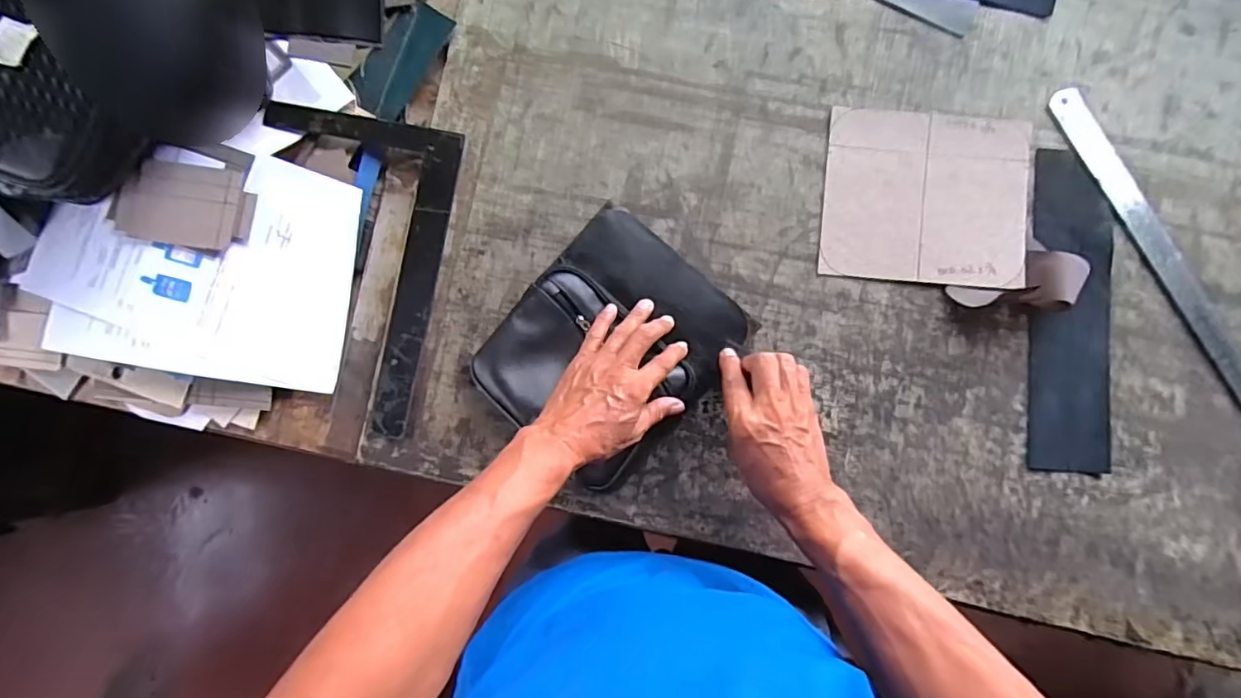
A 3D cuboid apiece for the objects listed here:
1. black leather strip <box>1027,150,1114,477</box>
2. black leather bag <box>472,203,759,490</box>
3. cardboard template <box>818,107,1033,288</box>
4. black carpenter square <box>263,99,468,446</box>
[{"bbox_3d":[0.422,-0.035,0.515,0.076,0.008,0.296,2,89,2],"label":"black leather strip"},{"bbox_3d":[-0.007,-0.004,0.520,0.186,0.032,0.219,41,89,3],"label":"black leather bag"},{"bbox_3d":[0.290,-0.145,0.524,0.187,0.006,0.160,5,86,2],"label":"cardboard template"},{"bbox_3d":[-0.276,-0.082,0.541,0.198,0.004,0.303,10,88,2],"label":"black carpenter square"}]

